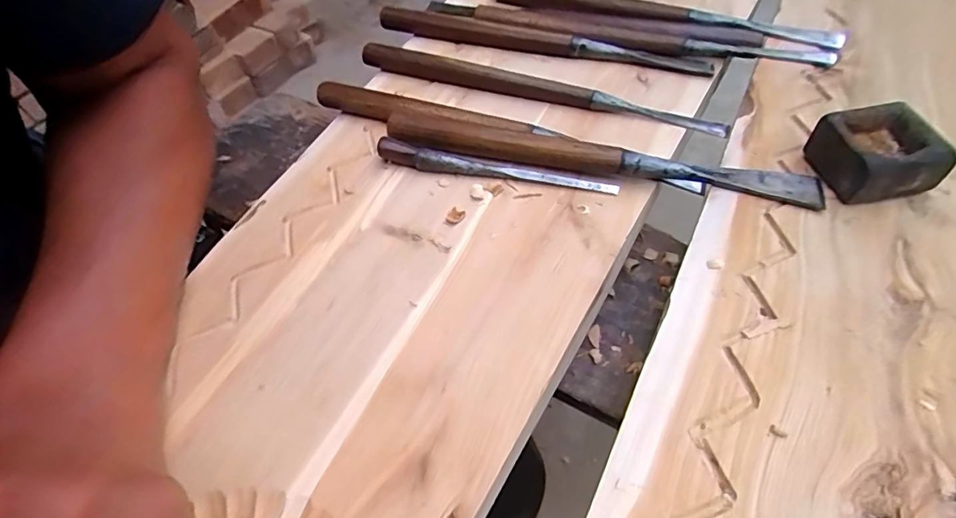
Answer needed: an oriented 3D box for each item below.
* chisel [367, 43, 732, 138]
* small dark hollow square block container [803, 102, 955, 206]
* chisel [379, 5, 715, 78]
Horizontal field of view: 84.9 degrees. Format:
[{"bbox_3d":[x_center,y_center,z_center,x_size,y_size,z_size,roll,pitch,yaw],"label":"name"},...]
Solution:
[{"bbox_3d":[0.037,-0.120,0.357,0.251,0.018,0.026,18,56,18],"label":"chisel"},{"bbox_3d":[0.213,-0.056,0.280,0.046,0.031,0.046,-7,52,0],"label":"small dark hollow square block container"},{"bbox_3d":[0.045,-0.168,0.394,0.250,0.023,0.019,13,55,15],"label":"chisel"}]

